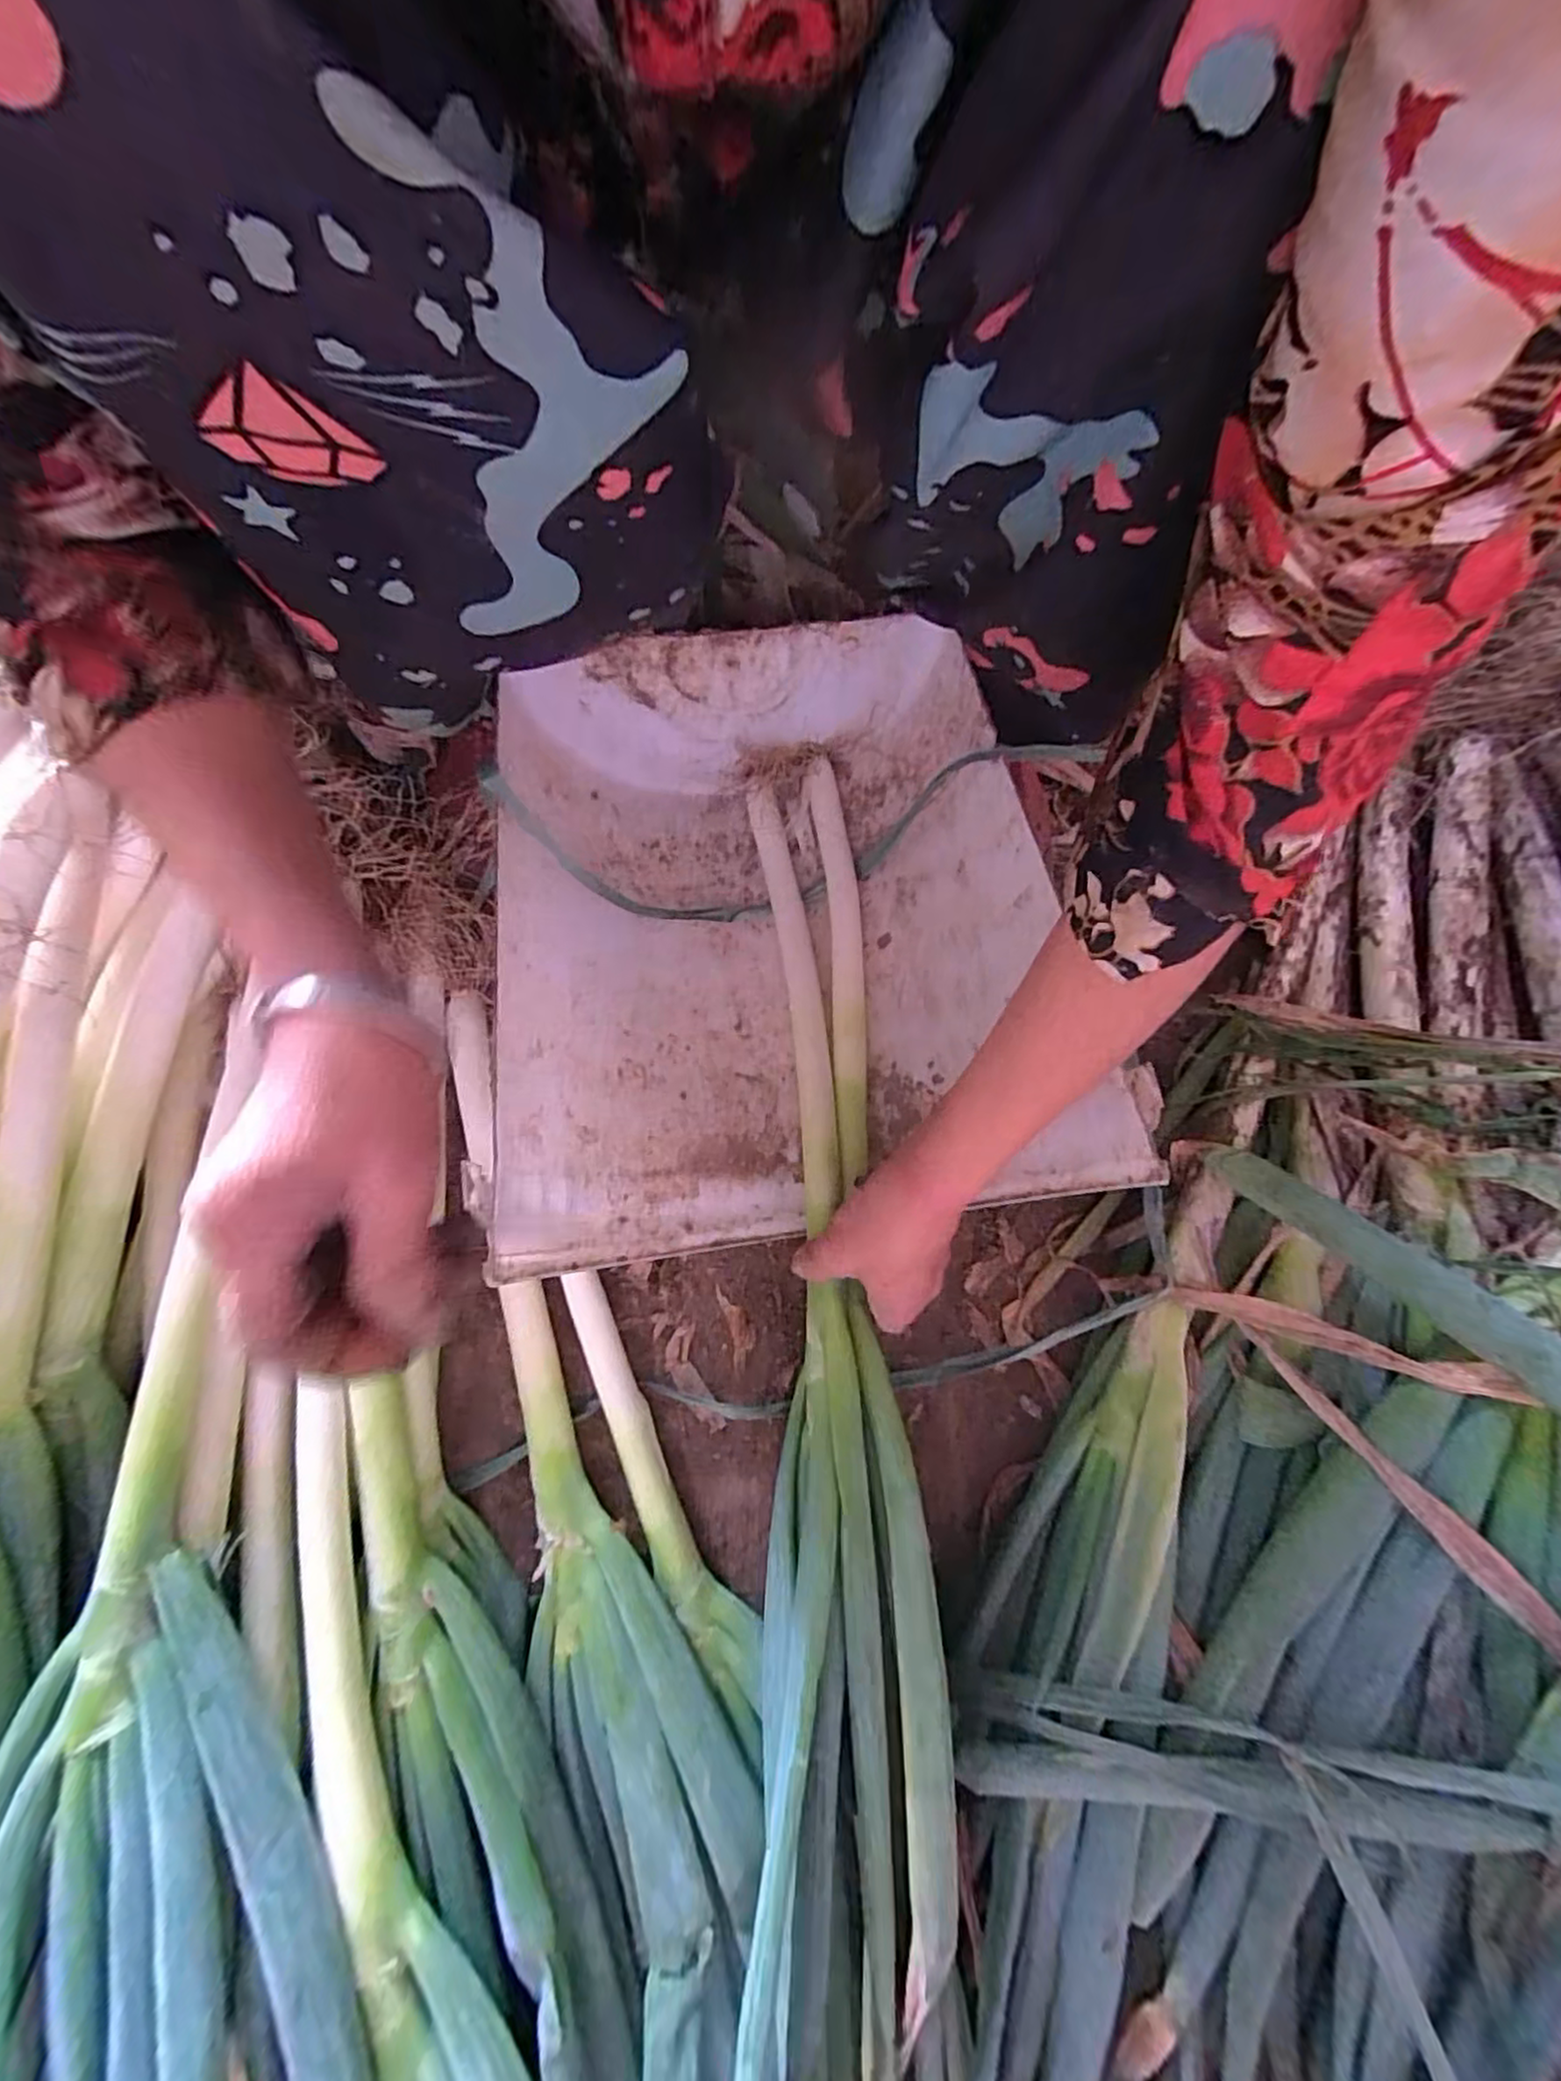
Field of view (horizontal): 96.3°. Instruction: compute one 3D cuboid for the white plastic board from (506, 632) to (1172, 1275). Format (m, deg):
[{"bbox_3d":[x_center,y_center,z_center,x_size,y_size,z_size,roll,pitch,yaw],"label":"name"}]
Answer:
[{"bbox_3d":[-0.002,-0.056,0.426,0.289,0.150,0.333,-9,80,-3],"label":"white plastic board"}]

